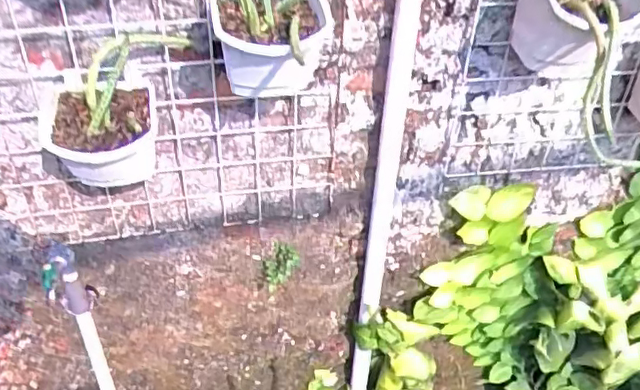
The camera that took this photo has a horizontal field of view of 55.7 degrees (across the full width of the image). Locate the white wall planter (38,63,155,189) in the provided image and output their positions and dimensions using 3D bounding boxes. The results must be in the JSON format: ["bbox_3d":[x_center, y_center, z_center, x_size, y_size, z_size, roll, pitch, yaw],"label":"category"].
[{"bbox_3d":[-0.263,-0.075,0.722,0.120,0.100,0.148,-7,38,-12],"label":"white wall planter"}]

